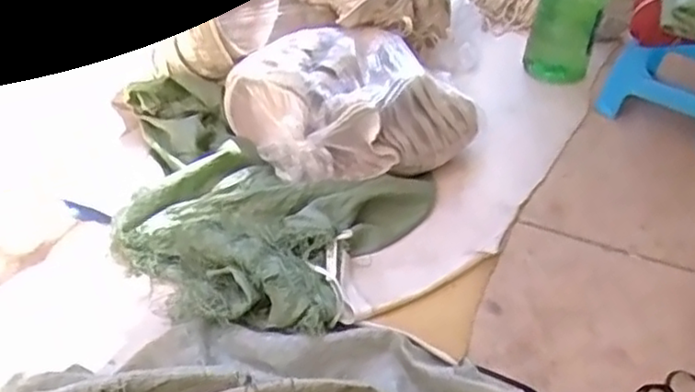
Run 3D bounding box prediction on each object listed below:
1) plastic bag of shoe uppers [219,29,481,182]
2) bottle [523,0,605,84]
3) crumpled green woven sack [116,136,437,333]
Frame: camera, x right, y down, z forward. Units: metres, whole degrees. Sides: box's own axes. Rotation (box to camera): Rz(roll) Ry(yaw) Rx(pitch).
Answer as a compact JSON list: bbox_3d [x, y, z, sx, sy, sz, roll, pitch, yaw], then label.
[{"bbox_3d":[0.028,-0.185,1.342,0.434,0.146,0.347,-16,44,-27],"label":"plastic bag of shoe uppers"},{"bbox_3d":[0.540,-0.446,1.686,0.154,0.302,0.139,12,37,8],"label":"bottle"},{"bbox_3d":[-0.117,0.035,1.162,0.391,0.070,0.499,22,39,20],"label":"crumpled green woven sack"}]

